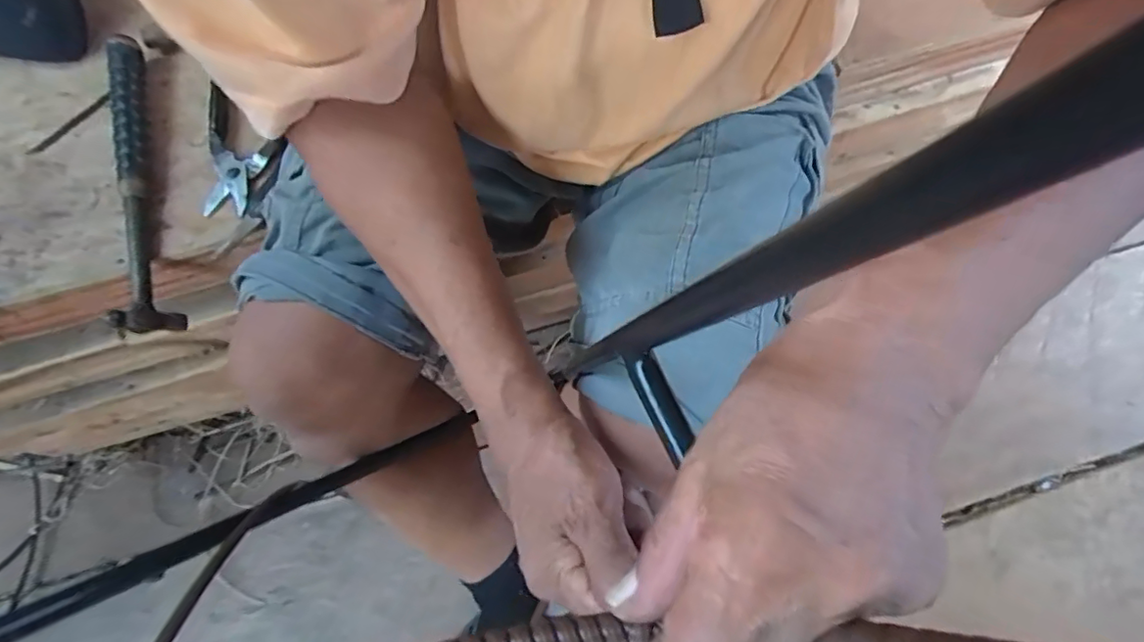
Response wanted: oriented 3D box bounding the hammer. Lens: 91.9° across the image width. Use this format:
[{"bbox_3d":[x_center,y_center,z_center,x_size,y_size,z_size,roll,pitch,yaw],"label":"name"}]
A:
[{"bbox_3d":[-0.398,-0.131,0.502,0.040,0.061,0.308,-17,68,-9],"label":"hammer"}]

